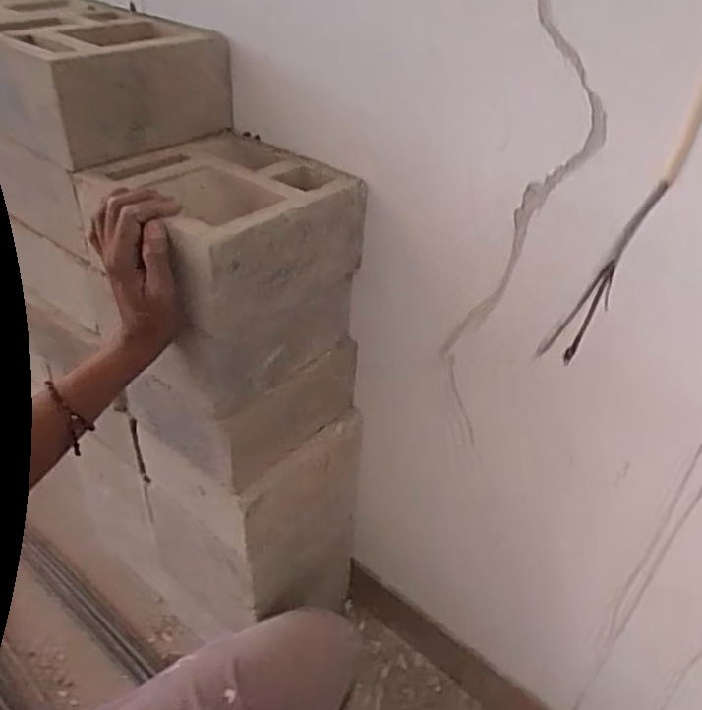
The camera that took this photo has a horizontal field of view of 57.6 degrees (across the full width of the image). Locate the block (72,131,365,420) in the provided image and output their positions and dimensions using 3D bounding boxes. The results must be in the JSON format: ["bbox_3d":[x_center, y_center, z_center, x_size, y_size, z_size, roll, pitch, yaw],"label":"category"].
[{"bbox_3d":[-0.123,-0.093,0.671,0.192,0.196,0.206,30,44,32],"label":"block"}]

